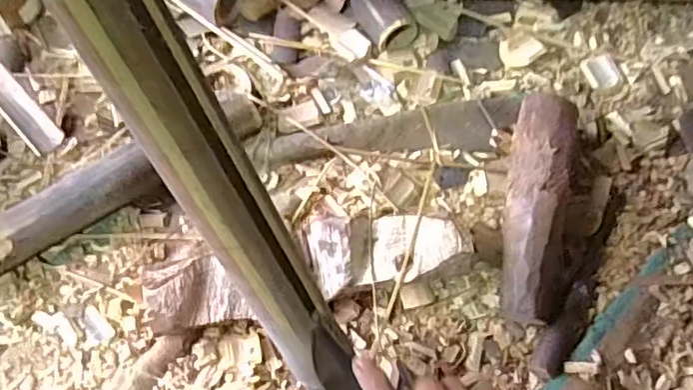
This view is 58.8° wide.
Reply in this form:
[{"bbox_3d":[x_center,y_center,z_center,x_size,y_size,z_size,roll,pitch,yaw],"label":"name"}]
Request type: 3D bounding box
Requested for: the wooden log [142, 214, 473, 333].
[{"bbox_3d":[-0.038,0.074,0.637,0.324,0.061,0.084,-10,68,-8],"label":"wooden log"}]

